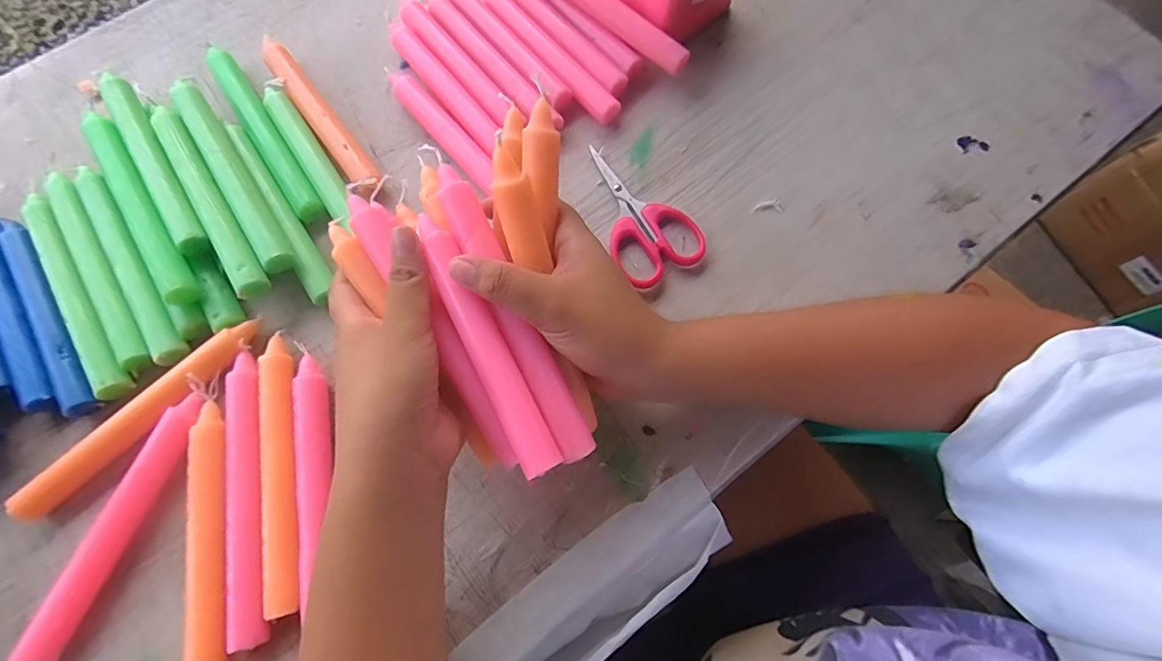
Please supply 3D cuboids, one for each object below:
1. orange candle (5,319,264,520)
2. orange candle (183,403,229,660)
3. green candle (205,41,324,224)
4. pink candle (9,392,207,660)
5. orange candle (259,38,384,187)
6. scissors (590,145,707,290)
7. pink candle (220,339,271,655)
[{"bbox_3d":[-0.263,0.051,0.301,0.016,0.020,0.158,43,79,12],"label":"orange candle"},{"bbox_3d":[-0.209,0.124,0.281,0.022,0.016,0.164,-15,73,-3],"label":"orange candle"},{"bbox_3d":[-0.231,-0.144,0.363,0.019,0.015,0.164,-34,76,-9],"label":"green candle"},{"bbox_3d":[-0.263,0.110,0.286,0.021,0.017,0.153,18,74,6],"label":"pink candle"},{"bbox_3d":[-0.191,-0.158,0.366,0.019,0.016,0.151,-36,76,-9],"label":"orange candle"},{"bbox_3d":[0.035,-0.083,0.345,0.058,0.009,0.110,-31,75,-8],"label":"scissors"},{"bbox_3d":[-0.197,0.092,0.291,0.020,0.013,0.165,-12,73,-3],"label":"pink candle"}]

